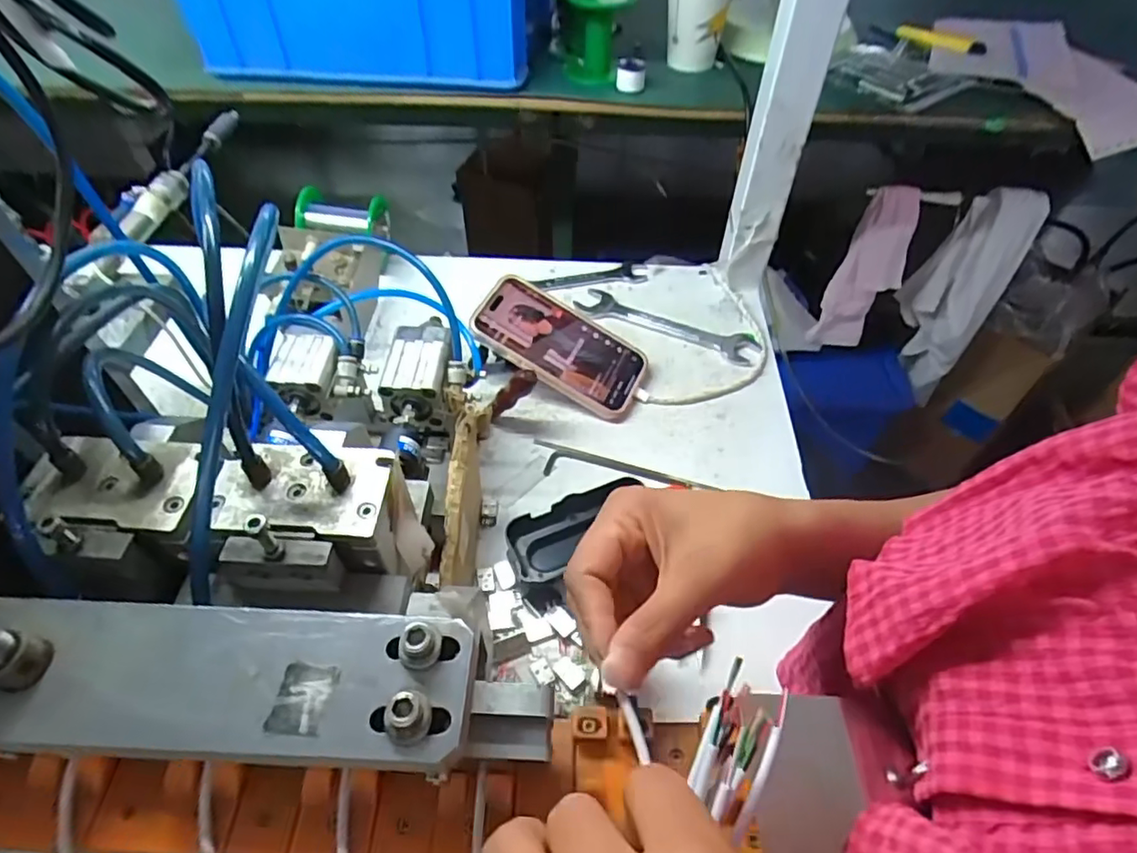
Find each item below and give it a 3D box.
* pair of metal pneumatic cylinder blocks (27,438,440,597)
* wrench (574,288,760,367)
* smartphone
[{"bbox_3d":[-0.140,0.043,0.257,0.152,0.052,0.058,2,51,1],"label":"pair of metal pneumatic cylinder blocks"},{"bbox_3d":[0.096,-0.101,0.591,0.178,0.006,0.040,20,53,15],"label":"wrench"},{"bbox_3d":[-0.005,-0.074,0.528,0.151,0.011,0.081,30,62,-4],"label":"smartphone"}]

